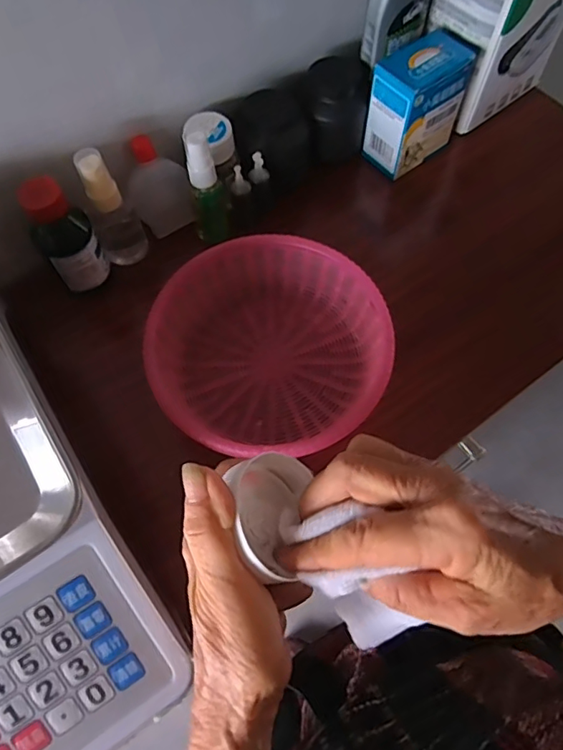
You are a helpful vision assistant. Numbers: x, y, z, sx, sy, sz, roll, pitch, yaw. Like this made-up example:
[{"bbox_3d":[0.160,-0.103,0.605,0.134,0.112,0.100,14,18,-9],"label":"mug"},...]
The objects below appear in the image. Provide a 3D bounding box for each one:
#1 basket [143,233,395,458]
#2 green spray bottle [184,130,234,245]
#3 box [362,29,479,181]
[{"bbox_3d":[-0.009,-0.017,0.385,0.164,0.049,0.164,0,66,0],"label":"basket"},{"bbox_3d":[-0.058,-0.146,0.417,0.027,0.096,0.023,-8,66,-4],"label":"green spray bottle"},{"bbox_3d":[0.117,-0.236,0.459,0.083,0.086,0.055,-42,72,-17],"label":"box"}]

